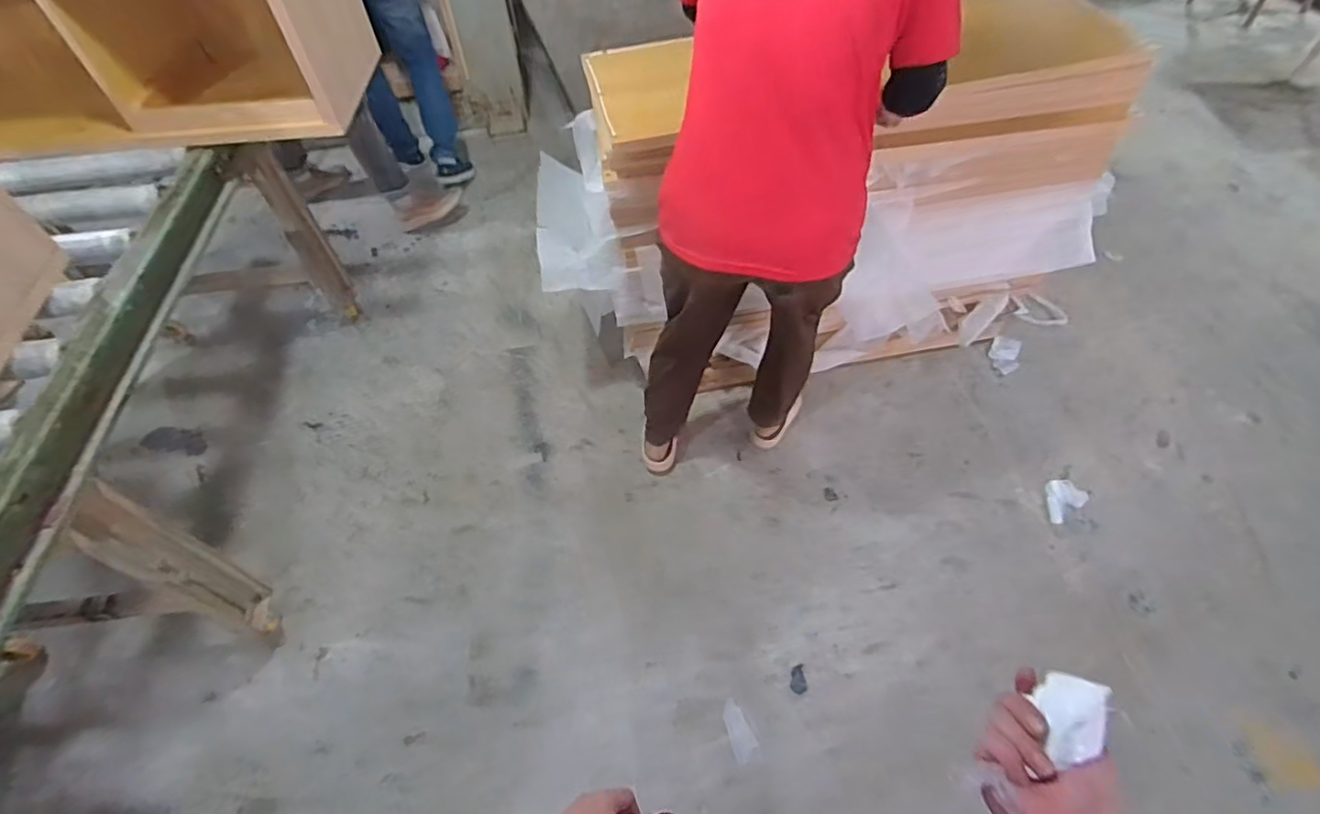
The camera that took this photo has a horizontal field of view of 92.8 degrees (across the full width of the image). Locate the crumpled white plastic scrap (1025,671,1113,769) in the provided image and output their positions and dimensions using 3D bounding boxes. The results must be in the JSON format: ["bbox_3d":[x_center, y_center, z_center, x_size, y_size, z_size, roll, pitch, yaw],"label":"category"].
[{"bbox_3d":[0.301,0.226,0.457,0.041,0.024,0.060,10,57,10],"label":"crumpled white plastic scrap"}]

